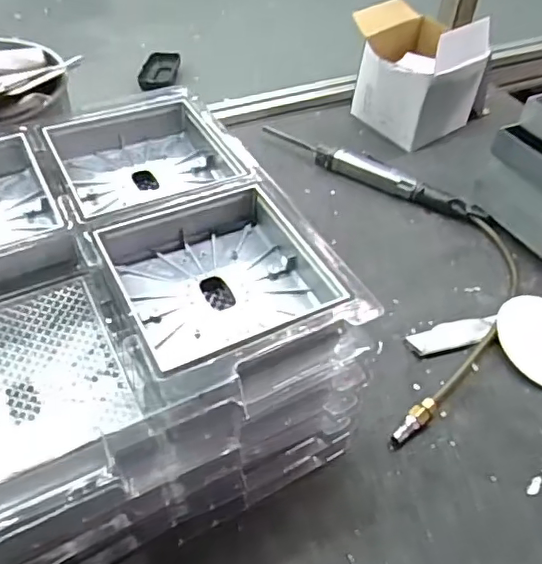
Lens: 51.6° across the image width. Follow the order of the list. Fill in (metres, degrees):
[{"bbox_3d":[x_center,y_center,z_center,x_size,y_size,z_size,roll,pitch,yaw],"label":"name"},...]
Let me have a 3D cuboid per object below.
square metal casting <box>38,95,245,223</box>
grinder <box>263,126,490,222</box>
[{"bbox_3d":[-0.113,-0.108,0.495,0.149,0.037,0.155,-16,51,-18],"label":"square metal casting"},{"bbox_3d":[0.134,-0.151,0.766,0.324,0.026,0.037,25,51,18],"label":"grinder"}]

